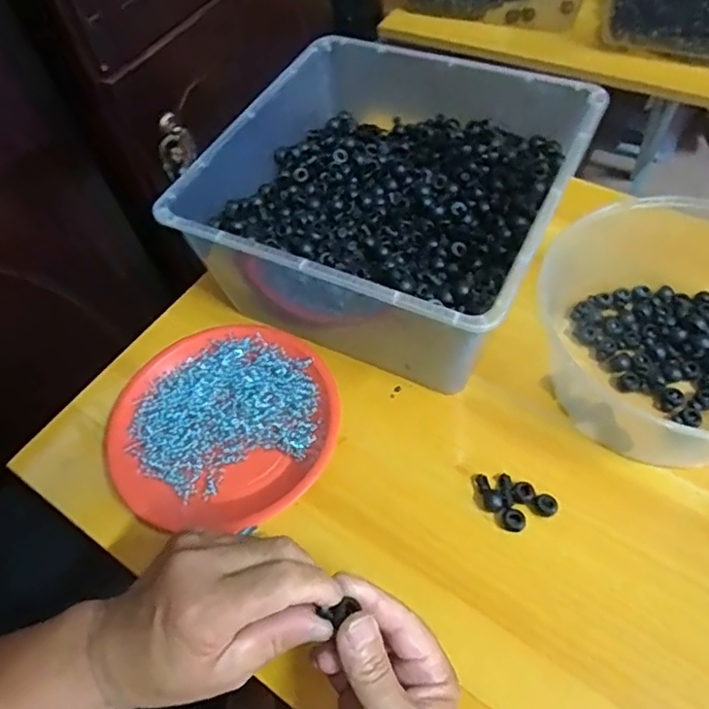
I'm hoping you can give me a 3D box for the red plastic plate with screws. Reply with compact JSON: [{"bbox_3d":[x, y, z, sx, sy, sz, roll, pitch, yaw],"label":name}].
[{"bbox_3d":[-0.113,0.056,0.501,0.188,0.020,0.183,-2,56,3],"label":"red plastic plate with screws"}]

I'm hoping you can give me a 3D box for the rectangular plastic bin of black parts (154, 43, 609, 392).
[{"bbox_3d":[0.033,-0.138,0.544,0.296,0.139,0.300,22,61,18],"label":"rectangular plastic bin of black parts"}]

